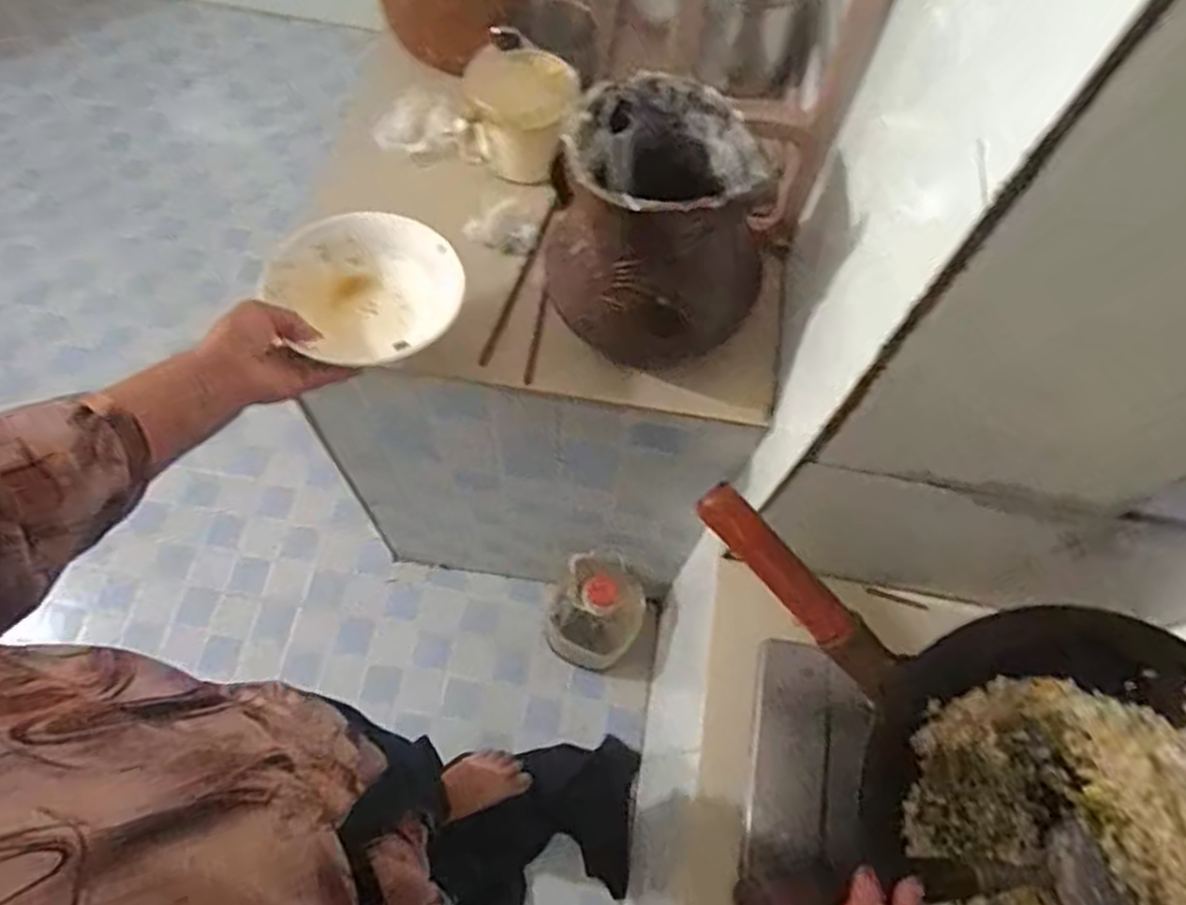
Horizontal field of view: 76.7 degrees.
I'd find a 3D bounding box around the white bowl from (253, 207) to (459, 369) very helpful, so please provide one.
[{"bbox_3d":[-0.207,-0.143,0.693,0.166,0.058,0.158,1,65,-2],"label":"white bowl"}]

